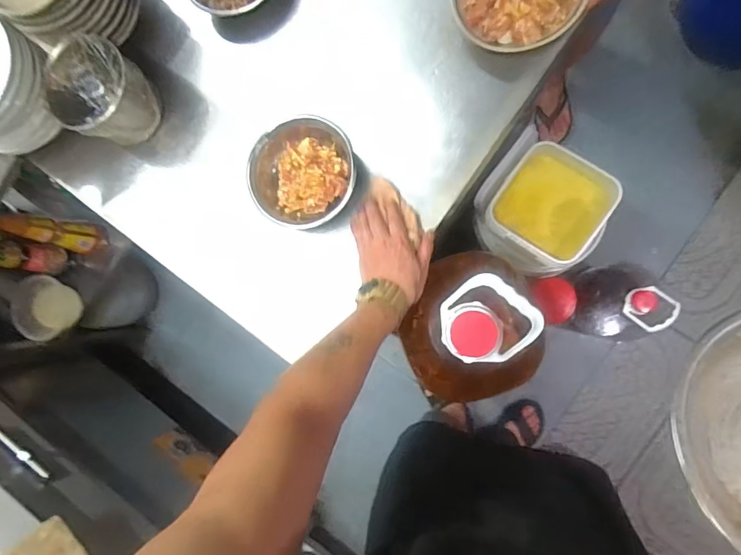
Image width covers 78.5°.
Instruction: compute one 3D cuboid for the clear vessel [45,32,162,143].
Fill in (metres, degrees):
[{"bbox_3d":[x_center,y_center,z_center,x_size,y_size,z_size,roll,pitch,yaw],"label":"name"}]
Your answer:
[{"bbox_3d":[-0.456,-0.313,0.780,0.153,0.104,0.145,0,88,10],"label":"clear vessel"}]

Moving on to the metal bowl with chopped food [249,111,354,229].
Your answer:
[{"bbox_3d":[-0.109,-0.177,0.755,0.171,0.070,0.180,0,88,10],"label":"metal bowl with chopped food"}]

